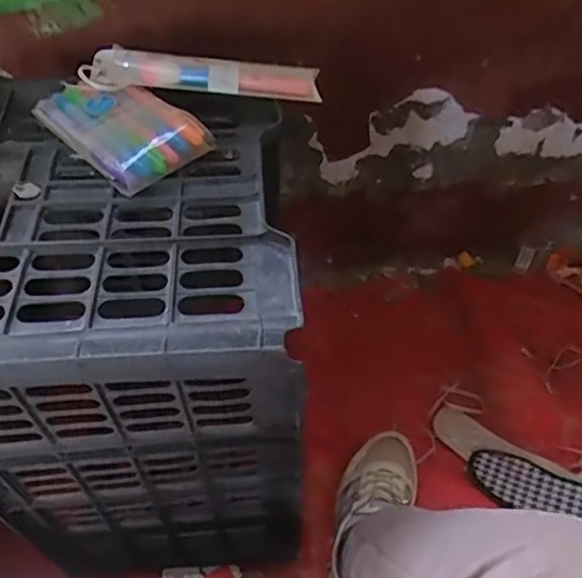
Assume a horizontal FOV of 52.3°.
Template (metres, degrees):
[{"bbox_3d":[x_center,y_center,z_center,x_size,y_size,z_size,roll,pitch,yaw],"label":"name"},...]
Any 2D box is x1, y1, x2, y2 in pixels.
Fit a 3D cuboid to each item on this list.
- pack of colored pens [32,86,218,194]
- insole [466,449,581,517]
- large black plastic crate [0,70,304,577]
[{"bbox_3d":[-0.145,-0.138,0.496,0.142,0.018,0.083,35,58,24],"label":"pack of colored pens"},{"bbox_3d":[0.331,0.257,0.755,0.202,0.022,0.065,12,52,25],"label":"insole"},{"bbox_3d":[-0.142,0.054,0.617,0.272,0.424,0.326,-3,50,-4],"label":"large black plastic crate"}]

